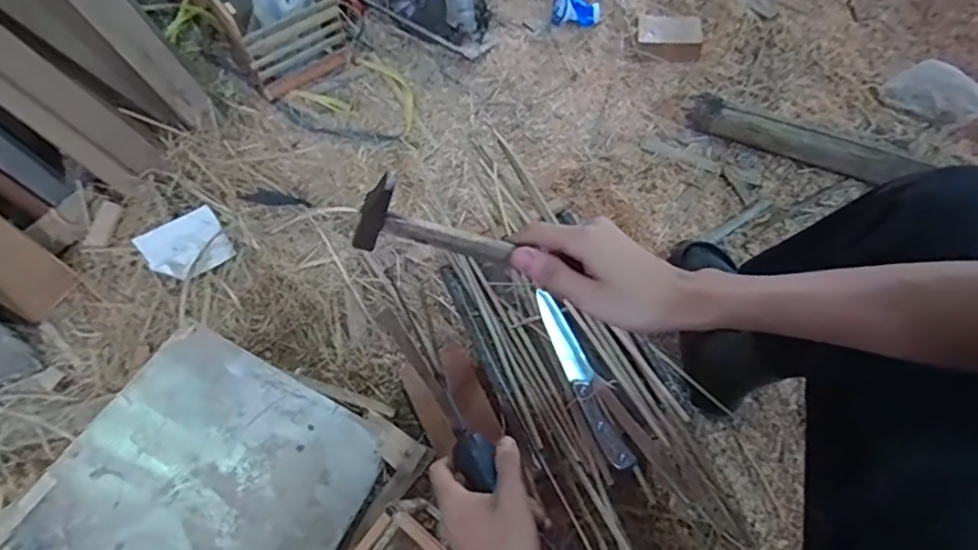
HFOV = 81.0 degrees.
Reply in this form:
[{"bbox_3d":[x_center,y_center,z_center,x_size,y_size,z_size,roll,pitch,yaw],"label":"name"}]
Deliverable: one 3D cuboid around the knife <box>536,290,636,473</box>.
[{"bbox_3d":[0.097,0.108,0.604,0.027,0.014,0.194,-21,66,-8],"label":"knife"}]

